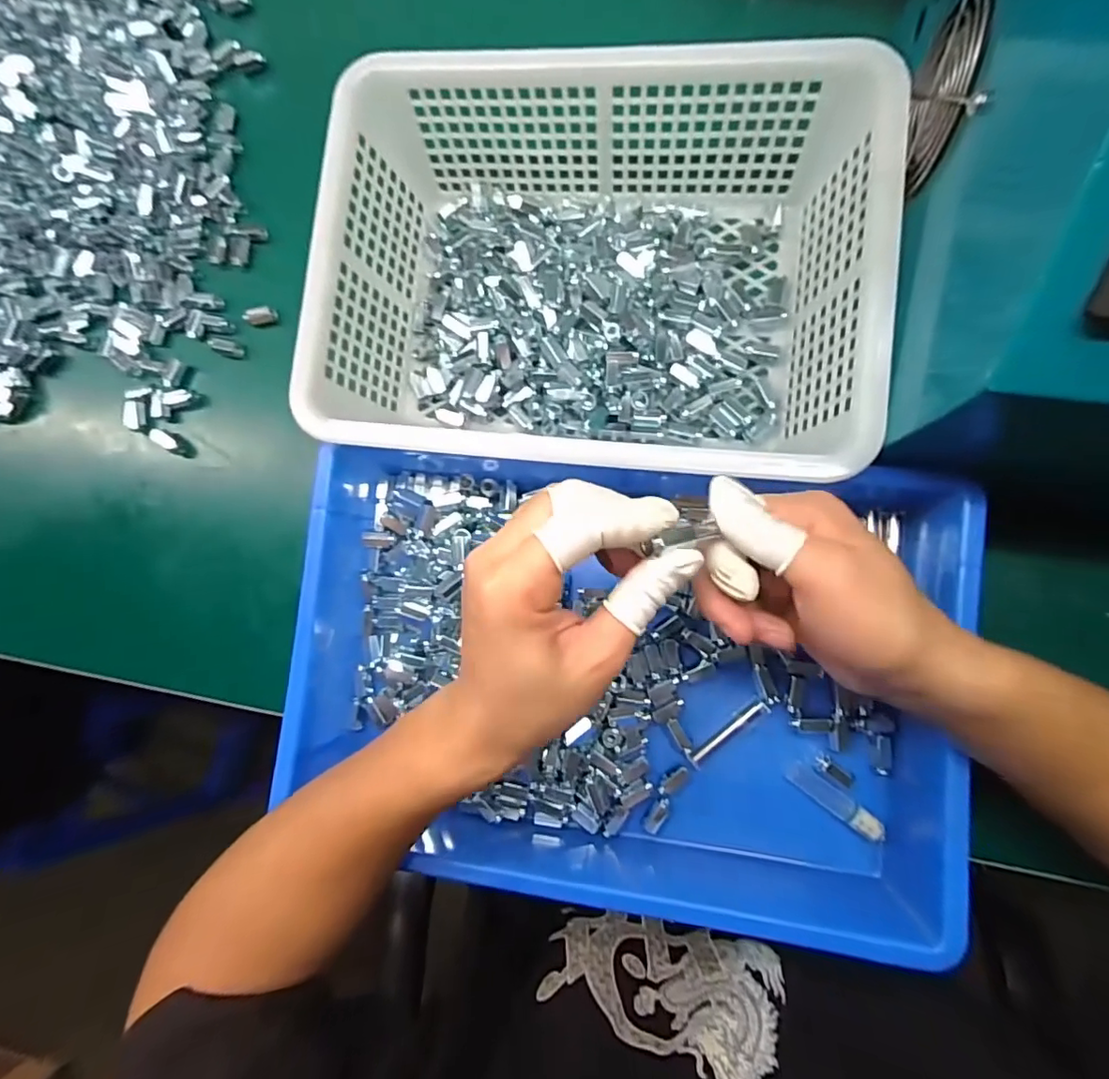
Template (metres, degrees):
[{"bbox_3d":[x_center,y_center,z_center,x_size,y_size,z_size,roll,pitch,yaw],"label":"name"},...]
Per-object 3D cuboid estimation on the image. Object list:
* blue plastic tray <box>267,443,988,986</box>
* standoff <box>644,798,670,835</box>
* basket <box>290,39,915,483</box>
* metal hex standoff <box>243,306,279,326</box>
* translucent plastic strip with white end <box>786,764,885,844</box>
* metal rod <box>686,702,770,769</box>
[{"bbox_3d":[0.036,0.079,0.325,0.375,0.058,0.258,4,86,8],"label":"blue plastic tray"},{"bbox_3d":[0.064,0.170,0.338,0.010,0.006,0.022,23,89,9],"label":"standoff"},{"bbox_3d":[0.023,-0.156,0.338,0.312,0.085,0.214,6,87,8],"label":"basket"},{"bbox_3d":[-0.224,-0.170,0.416,0.024,0.007,0.012,-6,85,7],"label":"metal hex standoff"},{"bbox_3d":[0.167,0.156,0.324,0.059,0.011,0.013,35,91,9],"label":"translucent plastic strip with white end"},{"bbox_3d":[0.106,0.119,0.337,0.058,0.004,0.009,-40,82,3],"label":"metal rod"}]

